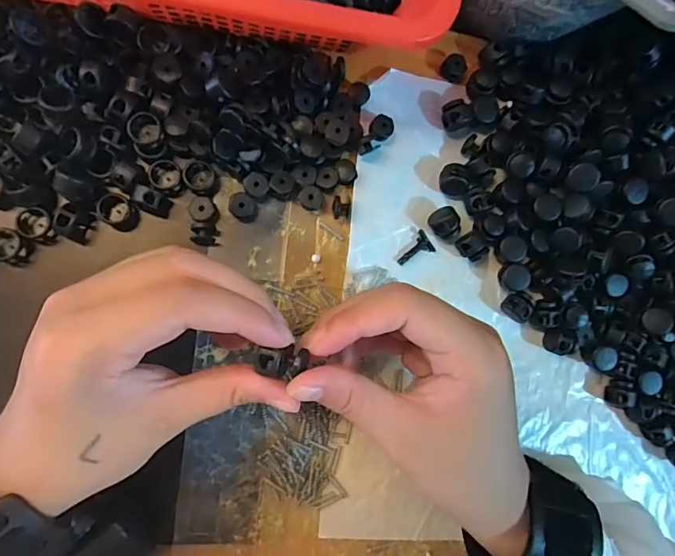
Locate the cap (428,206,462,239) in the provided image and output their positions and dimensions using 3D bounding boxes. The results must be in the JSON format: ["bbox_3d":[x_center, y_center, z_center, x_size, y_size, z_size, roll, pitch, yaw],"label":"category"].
[{"bbox_3d":[0.063,-0.032,0.275,0.016,0.013,0.018,-29,93,-9],"label":"cap"}]

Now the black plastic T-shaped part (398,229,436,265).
[{"bbox_3d":[0.045,-0.017,0.277,0.023,0.004,0.015,-34,94,-9],"label":"black plastic T-shaped part"}]

